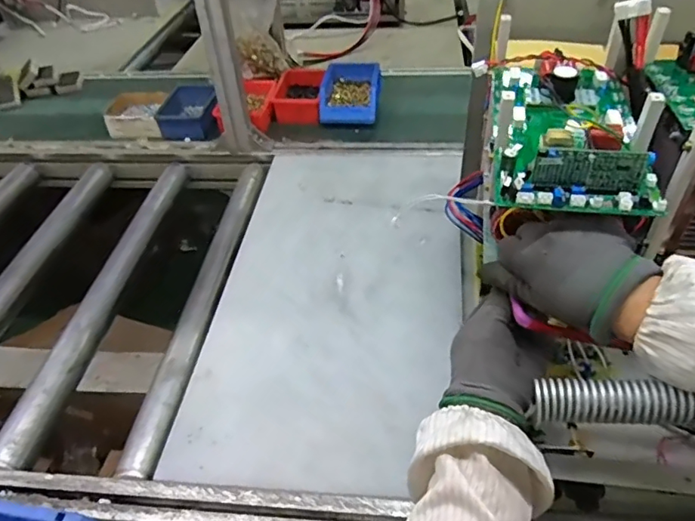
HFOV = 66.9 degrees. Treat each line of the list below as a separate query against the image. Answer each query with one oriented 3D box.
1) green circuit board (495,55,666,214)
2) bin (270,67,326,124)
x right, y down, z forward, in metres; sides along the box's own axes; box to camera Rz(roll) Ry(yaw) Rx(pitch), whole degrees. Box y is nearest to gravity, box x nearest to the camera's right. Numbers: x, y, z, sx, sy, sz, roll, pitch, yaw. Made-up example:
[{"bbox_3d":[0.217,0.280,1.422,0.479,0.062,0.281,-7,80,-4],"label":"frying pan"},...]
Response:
[{"bbox_3d":[0.198,-0.126,0.470,0.129,0.038,0.221,6,44,10],"label":"green circuit board"},{"bbox_3d":[-0.096,-0.336,1.062,0.094,0.046,0.164,2,43,5],"label":"bin"}]

